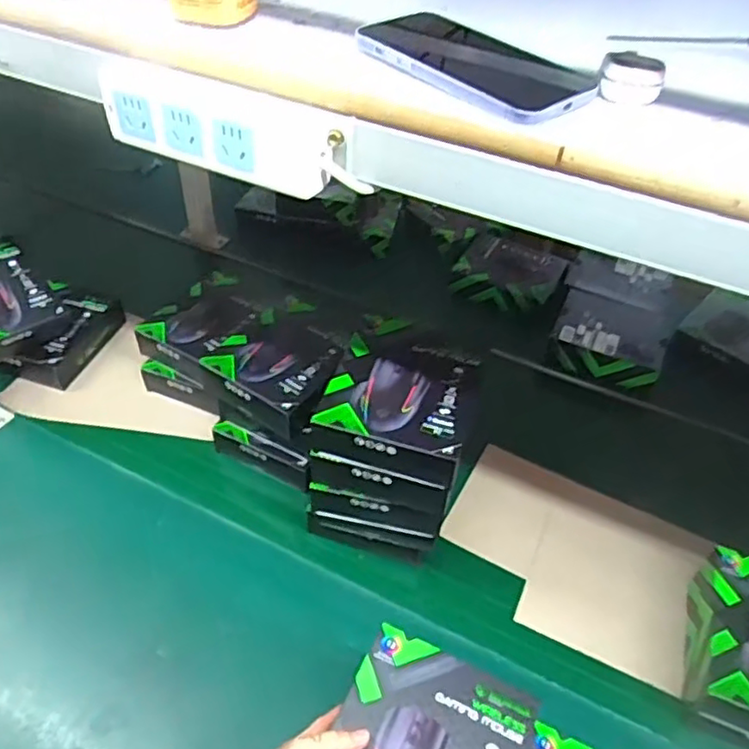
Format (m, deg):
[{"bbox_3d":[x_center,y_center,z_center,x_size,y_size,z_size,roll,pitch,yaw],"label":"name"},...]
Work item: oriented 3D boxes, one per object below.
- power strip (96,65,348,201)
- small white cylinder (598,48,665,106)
[{"bbox_3d":[-0.109,-0.172,0.452,0.176,0.050,0.033,22,47,15],"label":"power strip"},{"bbox_3d":[0.164,-0.188,0.416,0.038,0.022,0.031,24,47,17],"label":"small white cylinder"}]

